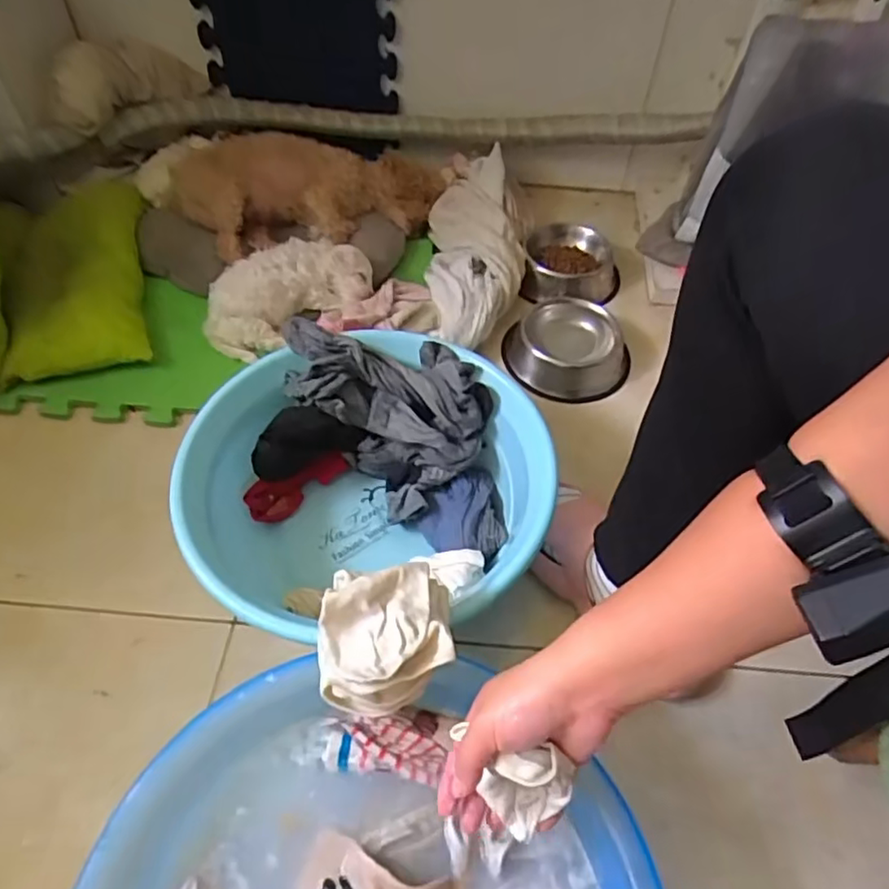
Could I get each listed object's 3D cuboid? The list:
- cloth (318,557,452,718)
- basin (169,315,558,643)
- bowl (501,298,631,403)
[{"bbox_3d":[-0.040,0.131,0.436,0.089,0.040,0.102,-4,54,-3],"label":"cloth"},{"bbox_3d":[-0.075,0.040,0.626,0.320,0.144,0.314,0,54,0],"label":"basin"},{"bbox_3d":[0.165,-0.132,0.838,0.164,0.039,0.148,14,55,10],"label":"bowl"}]

